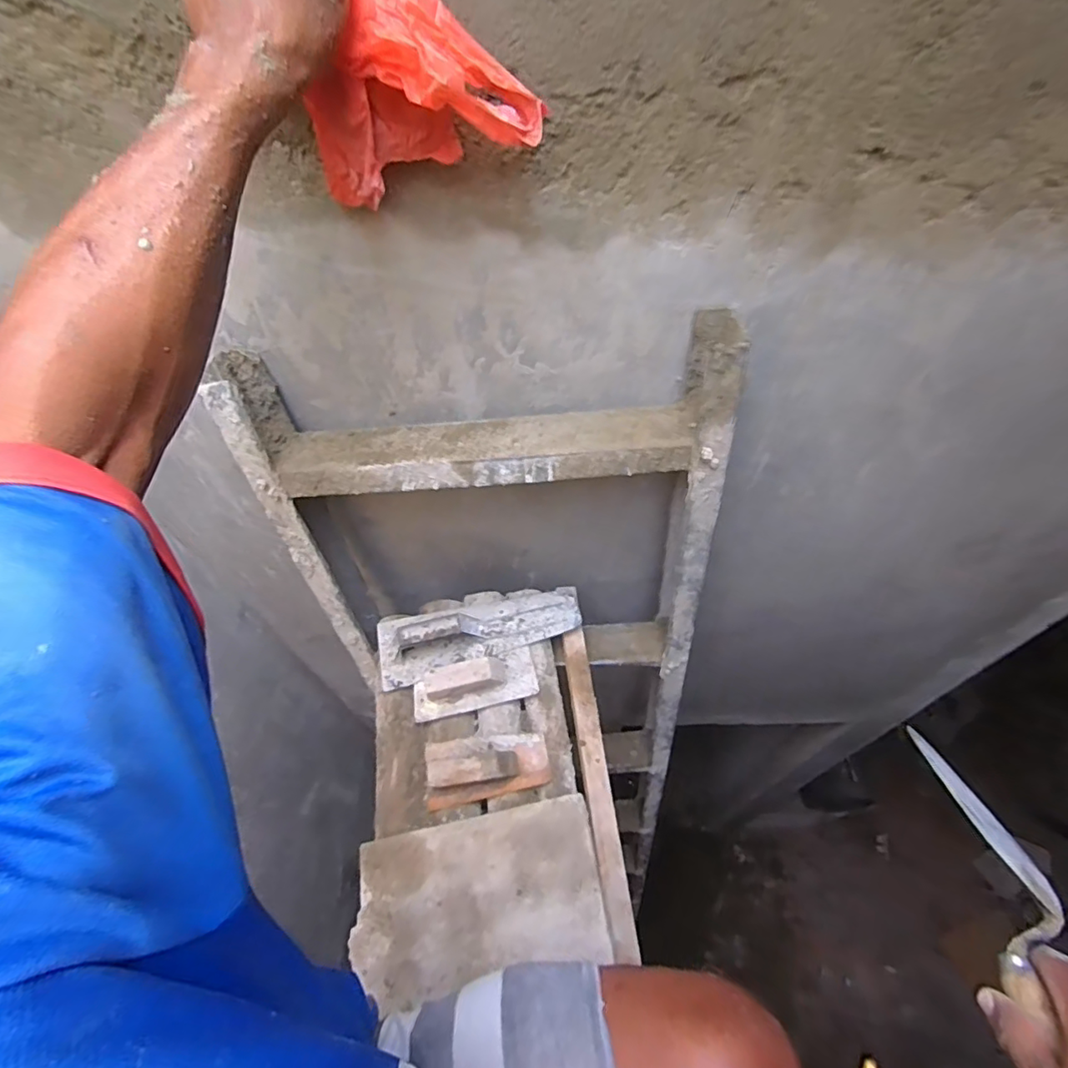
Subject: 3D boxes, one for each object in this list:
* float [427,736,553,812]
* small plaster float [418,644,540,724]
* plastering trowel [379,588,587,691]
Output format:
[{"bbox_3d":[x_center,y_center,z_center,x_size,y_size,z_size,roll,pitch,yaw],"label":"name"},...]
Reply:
[{"bbox_3d":[-0.061,0.296,0.698,0.157,0.057,0.075,-10,53,-3],"label":"float"},{"bbox_3d":[-0.085,0.199,0.749,0.170,0.050,0.072,-11,53,-5],"label":"small plaster float"},{"bbox_3d":[-0.079,0.133,0.778,0.297,0.051,0.102,-12,53,-5],"label":"plastering trowel"}]

